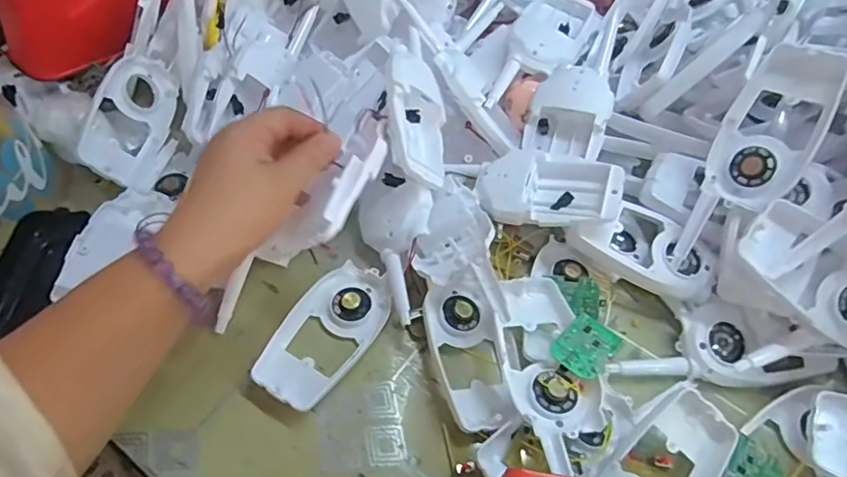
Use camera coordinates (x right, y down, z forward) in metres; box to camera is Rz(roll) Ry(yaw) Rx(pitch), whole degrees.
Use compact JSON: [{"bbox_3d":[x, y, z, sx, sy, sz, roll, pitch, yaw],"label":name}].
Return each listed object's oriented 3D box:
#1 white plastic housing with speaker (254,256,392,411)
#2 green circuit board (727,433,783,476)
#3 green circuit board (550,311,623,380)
[{"bbox_3d":[-0.068,0.066,0.392,0.057,0.016,0.109,29,60,16],"label":"white plastic housing with speaker"},{"bbox_3d":[0.204,0.142,0.342,0.042,0.005,0.033,33,62,-7],"label":"green circuit board"},{"bbox_3d":[0.106,0.070,0.363,0.032,0.005,0.041,38,62,21],"label":"green circuit board"}]

